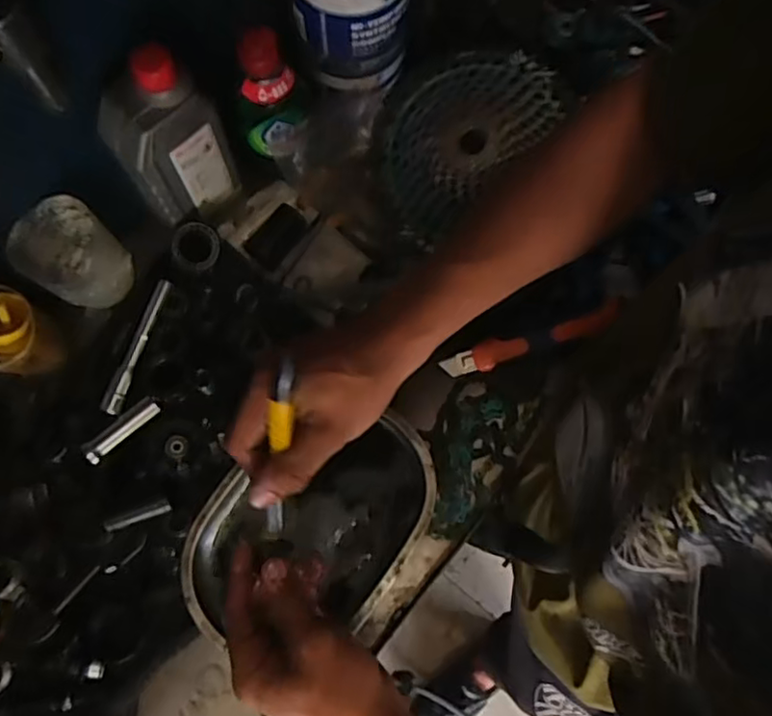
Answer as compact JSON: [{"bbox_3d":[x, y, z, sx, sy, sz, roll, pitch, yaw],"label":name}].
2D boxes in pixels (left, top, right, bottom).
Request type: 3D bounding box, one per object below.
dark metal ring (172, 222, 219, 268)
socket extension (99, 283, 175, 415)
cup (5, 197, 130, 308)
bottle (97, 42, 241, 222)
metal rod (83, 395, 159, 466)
[{"bbox_3d":[-0.173,-0.102,0.572,0.042,0.008,0.042,-2,102,-9],"label":"dark metal ring"},{"bbox_3d":[-0.219,-0.011,0.554,0.017,0.012,0.125,15,75,5],"label":"socket extension"},{"bbox_3d":[-0.261,-0.084,0.528,0.070,0.082,0.058,-39,77,-9],"label":"cup"},{"bbox_3d":[-0.176,-0.171,0.519,0.087,0.174,0.053,-31,76,-7],"label":"bottle"},{"bbox_3d":[-0.222,0.059,0.531,0.017,0.019,0.070,42,79,11],"label":"metal rod"}]

